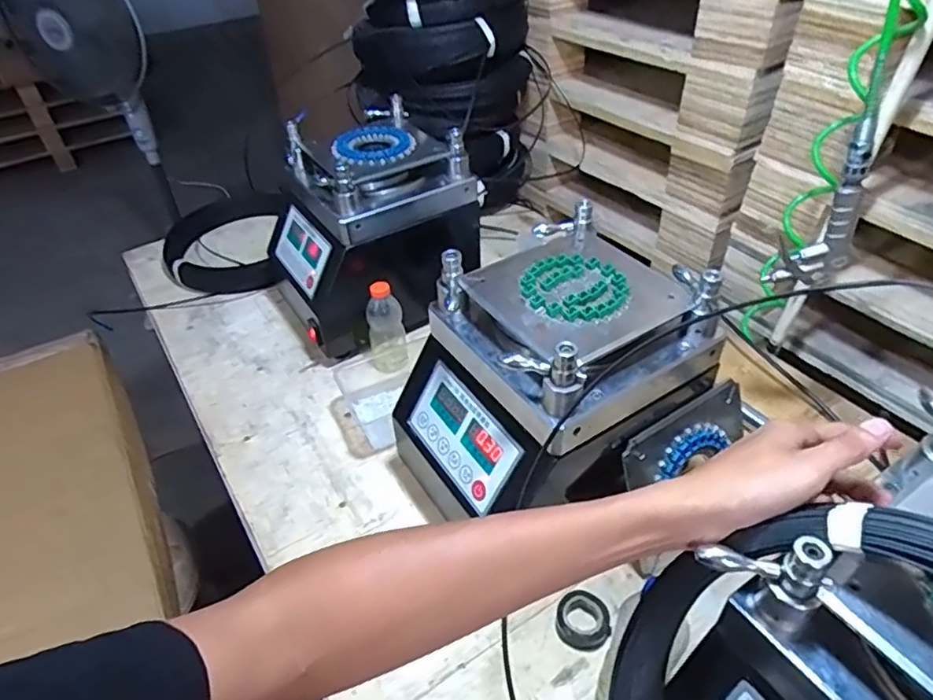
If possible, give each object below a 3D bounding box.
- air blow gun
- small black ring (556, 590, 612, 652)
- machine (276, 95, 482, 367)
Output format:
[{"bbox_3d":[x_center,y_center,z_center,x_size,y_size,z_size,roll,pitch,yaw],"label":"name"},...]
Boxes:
[{"bbox_3d":[0.367,-0.140,0.611,0.072,0.170,0.025,-8,42,-3],"label":"air blow gun"},{"bbox_3d":[0.117,0.273,0.605,0.051,0.019,0.054,-3,42,2],"label":"small black ring"},{"bbox_3d":[-0.138,-0.181,0.939,0.303,0.274,0.206,-26,46,-23],"label":"machine"}]

